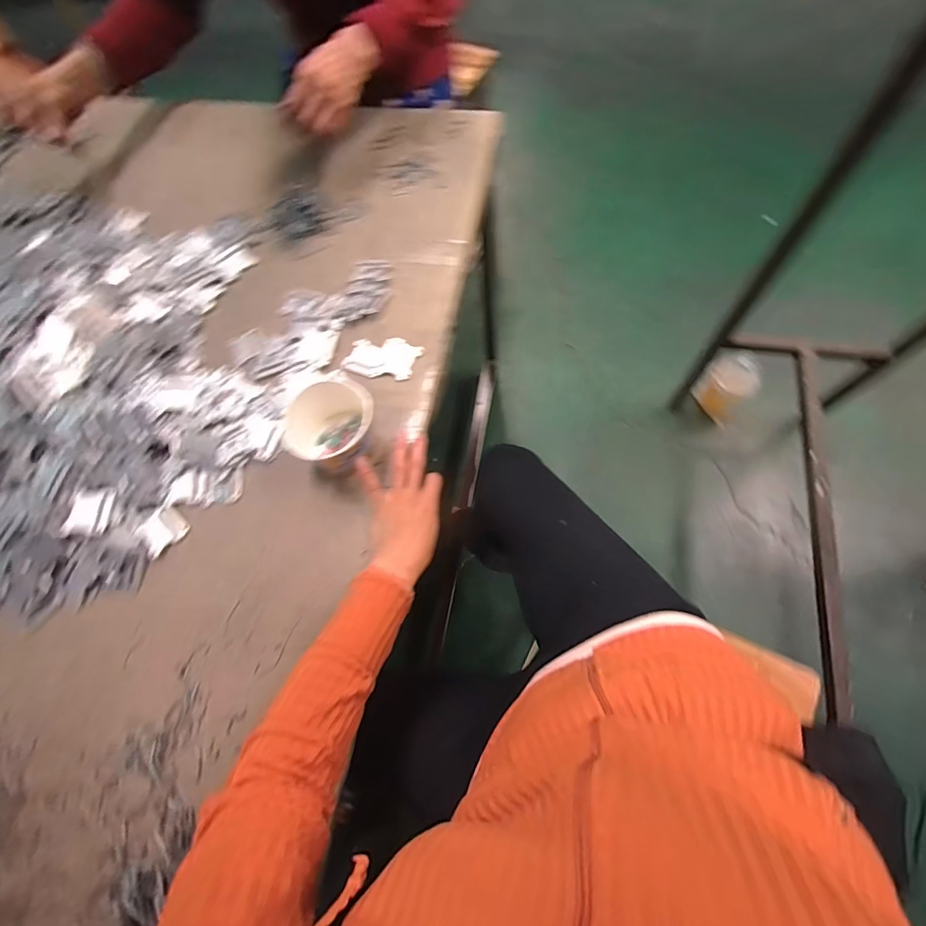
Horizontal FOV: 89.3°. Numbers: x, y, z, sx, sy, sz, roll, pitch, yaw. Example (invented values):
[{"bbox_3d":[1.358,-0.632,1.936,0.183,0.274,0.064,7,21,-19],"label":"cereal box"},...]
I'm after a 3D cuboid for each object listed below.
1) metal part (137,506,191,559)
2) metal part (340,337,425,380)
[{"bbox_3d":[-0.343,0.076,0.534,0.043,0.007,0.048,40,77,17],"label":"metal part"},{"bbox_3d":[-0.103,-0.135,0.603,0.095,0.010,0.058,8,70,8],"label":"metal part"}]

